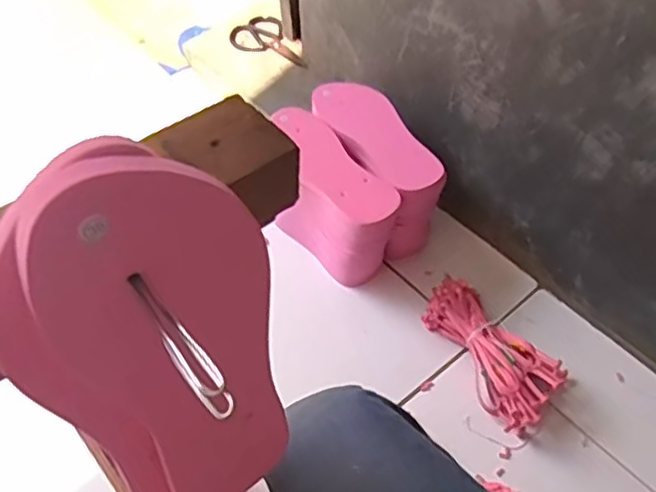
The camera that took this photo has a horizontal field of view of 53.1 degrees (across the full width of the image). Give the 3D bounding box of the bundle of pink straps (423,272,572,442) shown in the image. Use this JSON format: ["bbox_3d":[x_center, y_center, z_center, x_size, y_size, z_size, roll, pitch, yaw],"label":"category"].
[{"bbox_3d":[0.206,0.135,0.852,0.095,0.060,0.207,-33,57,-21],"label":"bundle of pink straps"}]

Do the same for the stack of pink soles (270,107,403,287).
[{"bbox_3d":[0.000,-0.059,0.941,0.092,0.177,0.238,-30,56,-19],"label":"stack of pink soles"}]

